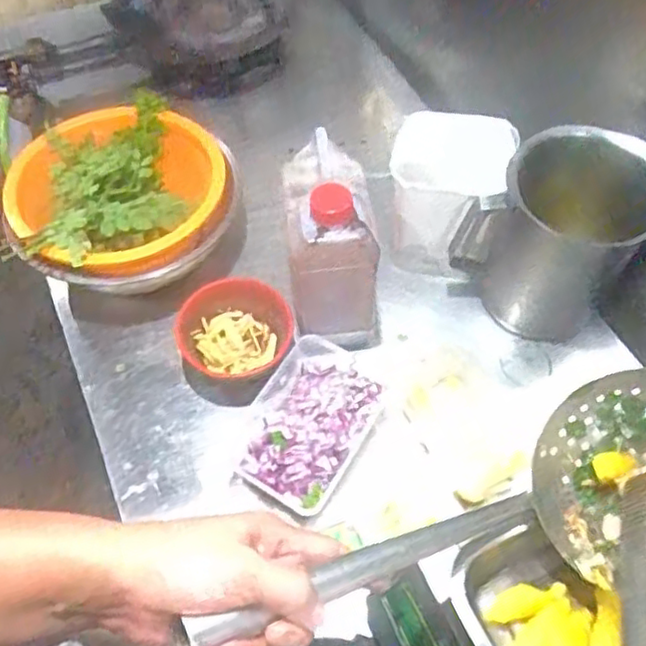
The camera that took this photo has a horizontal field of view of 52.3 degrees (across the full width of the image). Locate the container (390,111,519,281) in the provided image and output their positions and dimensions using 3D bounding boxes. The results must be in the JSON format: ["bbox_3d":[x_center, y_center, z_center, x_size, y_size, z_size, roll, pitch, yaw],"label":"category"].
[{"bbox_3d":[0.140,-0.147,0.765,0.122,0.150,0.112,14,59,9],"label":"container"}]

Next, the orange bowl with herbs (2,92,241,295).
[{"bbox_3d":[-0.246,-0.153,0.819,0.265,0.086,0.259,0,57,0],"label":"orange bowl with herbs"}]

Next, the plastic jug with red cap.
[{"bbox_3d":[0.011,-0.091,0.707,0.091,0.203,0.133,-4,57,-2],"label":"plastic jug with red cap"}]

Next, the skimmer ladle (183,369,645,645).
[{"bbox_3d":[0.112,0.142,0.425,0.392,0.094,0.143,-12,57,-22],"label":"skimmer ladle"}]

